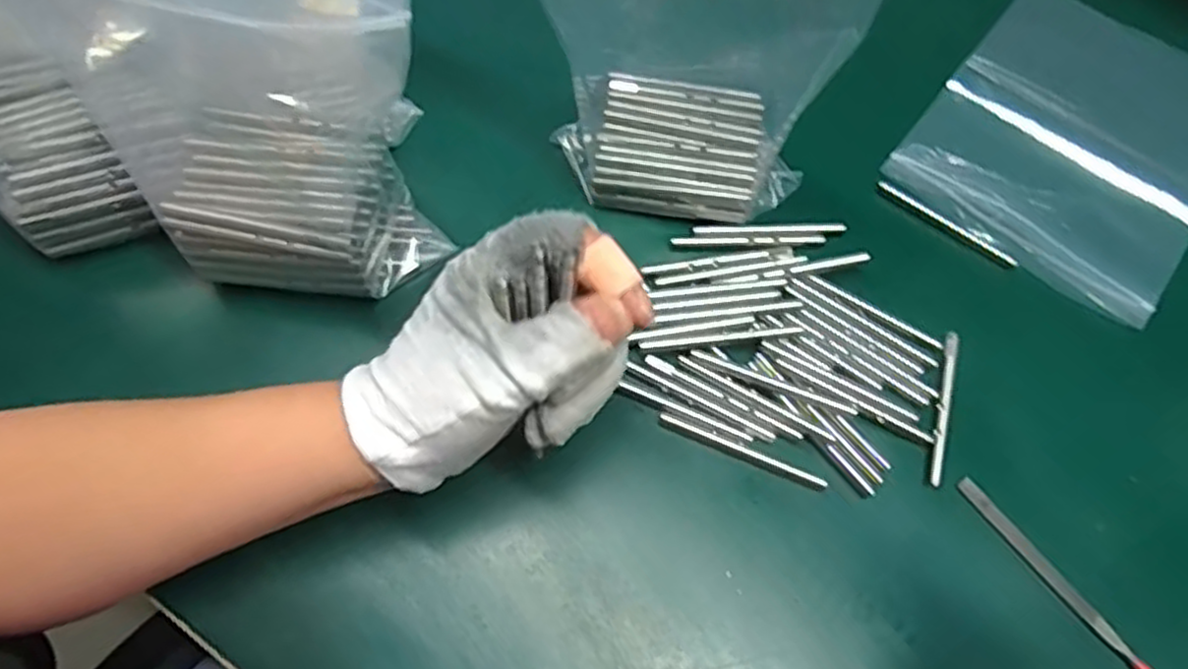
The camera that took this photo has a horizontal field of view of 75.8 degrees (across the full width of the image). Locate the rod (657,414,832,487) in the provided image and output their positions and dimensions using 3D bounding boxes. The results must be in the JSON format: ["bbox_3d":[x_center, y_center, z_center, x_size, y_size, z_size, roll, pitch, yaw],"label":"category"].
[{"bbox_3d":[0.066,0.053,0.346,0.078,0.004,0.006,22,68,7],"label":"rod"}]

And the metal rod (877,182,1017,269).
[{"bbox_3d":[0.185,-0.058,0.402,0.079,0.007,0.007,33,70,11],"label":"metal rod"}]

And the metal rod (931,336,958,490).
[{"bbox_3d":[0.163,0.034,0.355,0.005,0.004,0.074,15,68,5],"label":"metal rod"}]

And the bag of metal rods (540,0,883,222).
[{"bbox_3d":[0.038,-0.121,0.336,0.136,0.148,0.069,3,67,-1],"label":"bag of metal rods"}]

